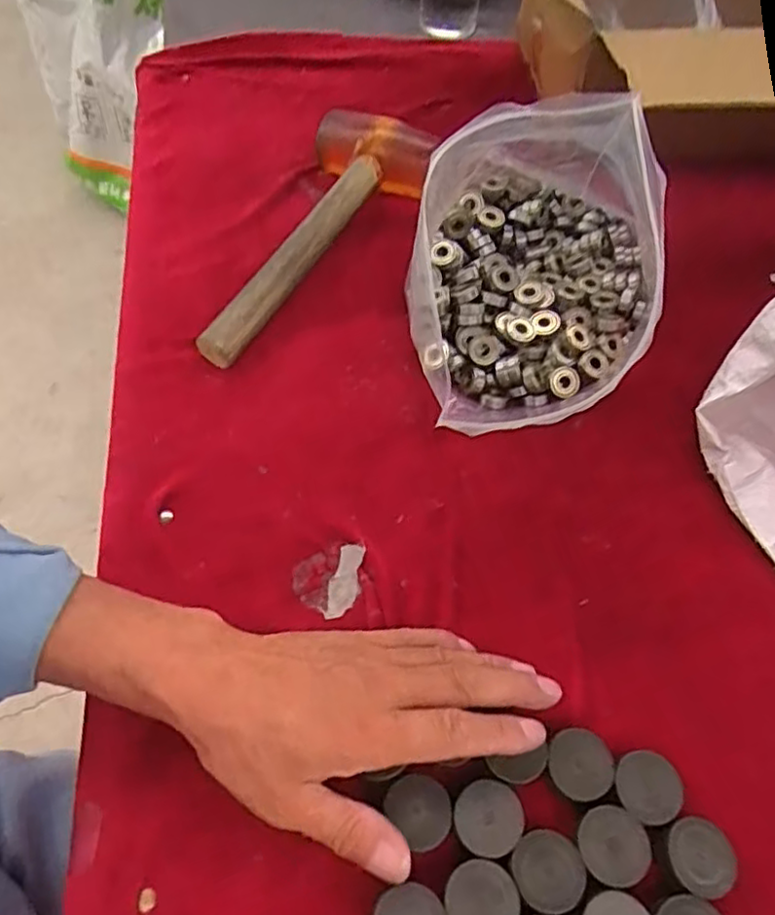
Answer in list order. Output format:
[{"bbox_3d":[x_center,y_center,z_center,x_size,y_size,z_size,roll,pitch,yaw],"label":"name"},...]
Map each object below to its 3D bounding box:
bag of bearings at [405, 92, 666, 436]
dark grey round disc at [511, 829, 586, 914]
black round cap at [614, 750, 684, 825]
[{"bbox_3d":[0.104,-0.144,0.439,0.154,0.178,0.221,16,57,7],"label":"bag of bearings"},{"bbox_3d":[0.074,0.190,0.304,0.031,0.005,0.032,2,56,-2],"label":"dark grey round disc"},{"bbox_3d":[0.127,0.165,0.331,0.030,0.022,0.031,2,56,-2],"label":"black round cap"}]

